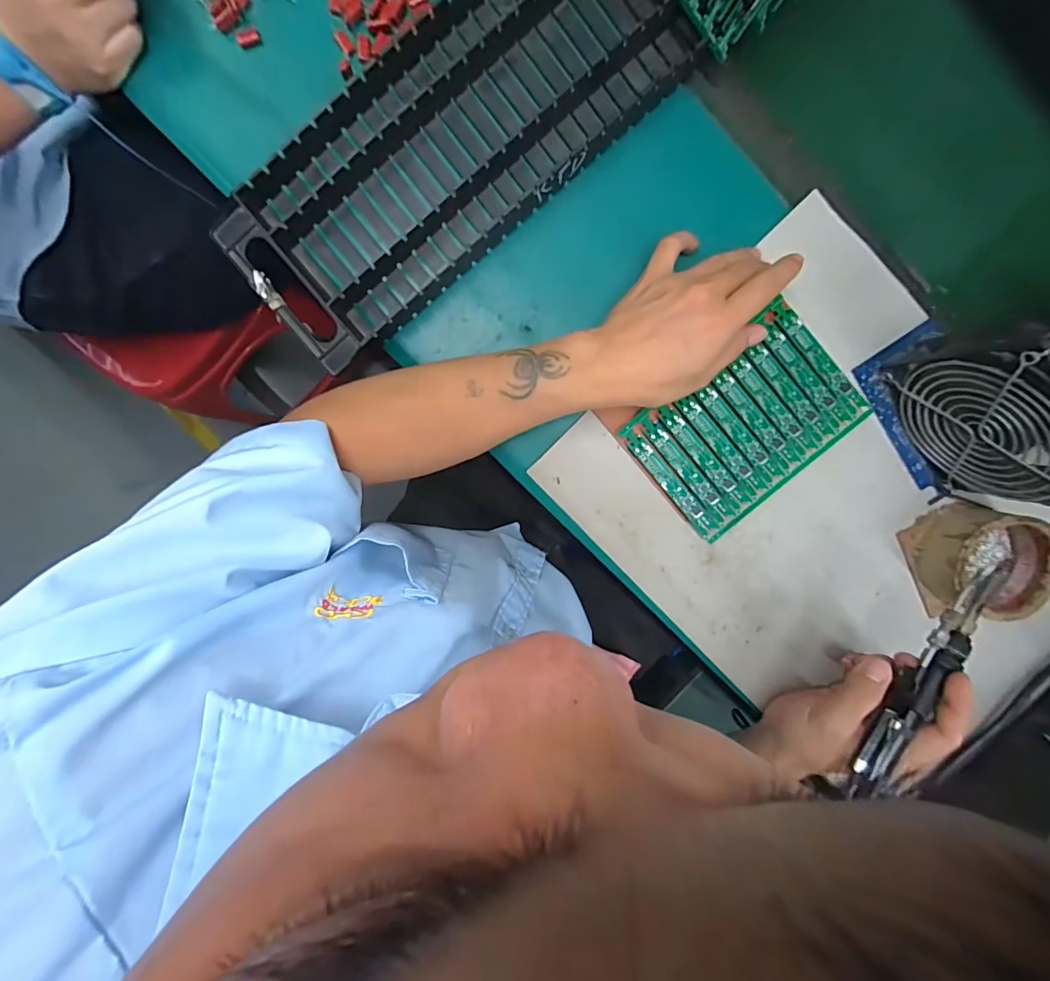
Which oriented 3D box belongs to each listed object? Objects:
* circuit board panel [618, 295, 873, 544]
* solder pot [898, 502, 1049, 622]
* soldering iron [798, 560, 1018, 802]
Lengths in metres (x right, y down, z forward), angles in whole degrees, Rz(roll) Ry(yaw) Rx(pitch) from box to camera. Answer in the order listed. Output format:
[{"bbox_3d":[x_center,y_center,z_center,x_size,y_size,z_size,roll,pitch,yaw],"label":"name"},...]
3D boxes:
[{"bbox_3d":[0.177,-0.053,0.372,0.164,0.010,0.115,-40,97,5],"label":"circuit board panel"},{"bbox_3d":[0.378,0.059,0.378,0.090,0.059,0.090,0,99,0],"label":"solder pot"},{"bbox_3d":[0.285,0.141,0.336,0.027,0.021,0.210,35,90,-5],"label":"soldering iron"}]

